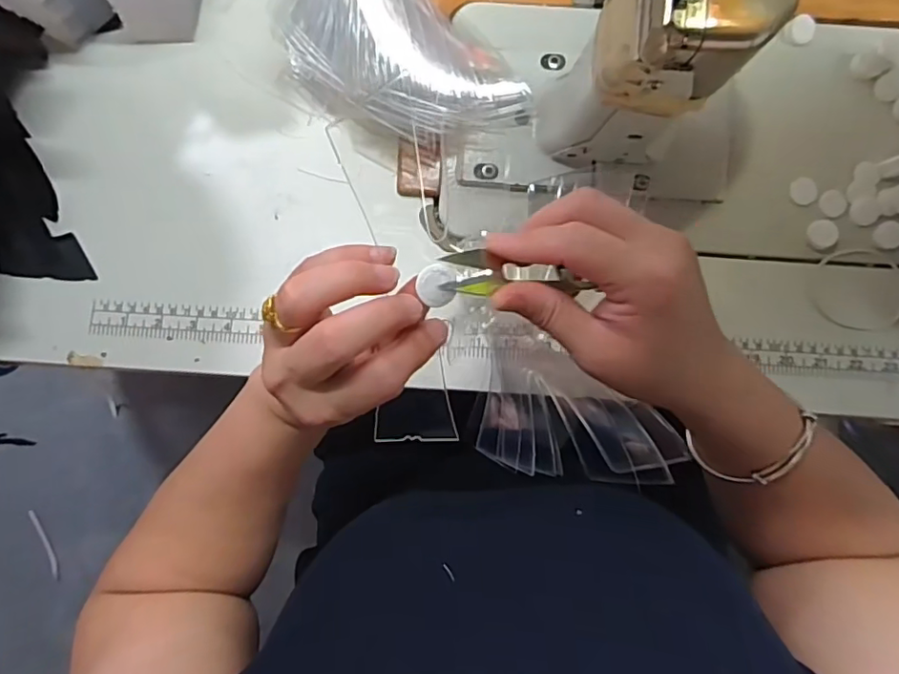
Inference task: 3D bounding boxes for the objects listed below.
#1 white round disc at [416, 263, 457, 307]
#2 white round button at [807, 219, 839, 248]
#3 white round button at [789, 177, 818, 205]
[{"bbox_3d":[-0.005,-0.024,0.262,0.017,0.004,0.020,-22,108,-11],"label":"white round disc"},{"bbox_3d":[0.281,-0.078,0.431,0.020,0.009,0.021,0,83,-1],"label":"white round button"},{"bbox_3d":[0.269,-0.110,0.433,0.018,0.006,0.021,-33,85,-4],"label":"white round button"}]

